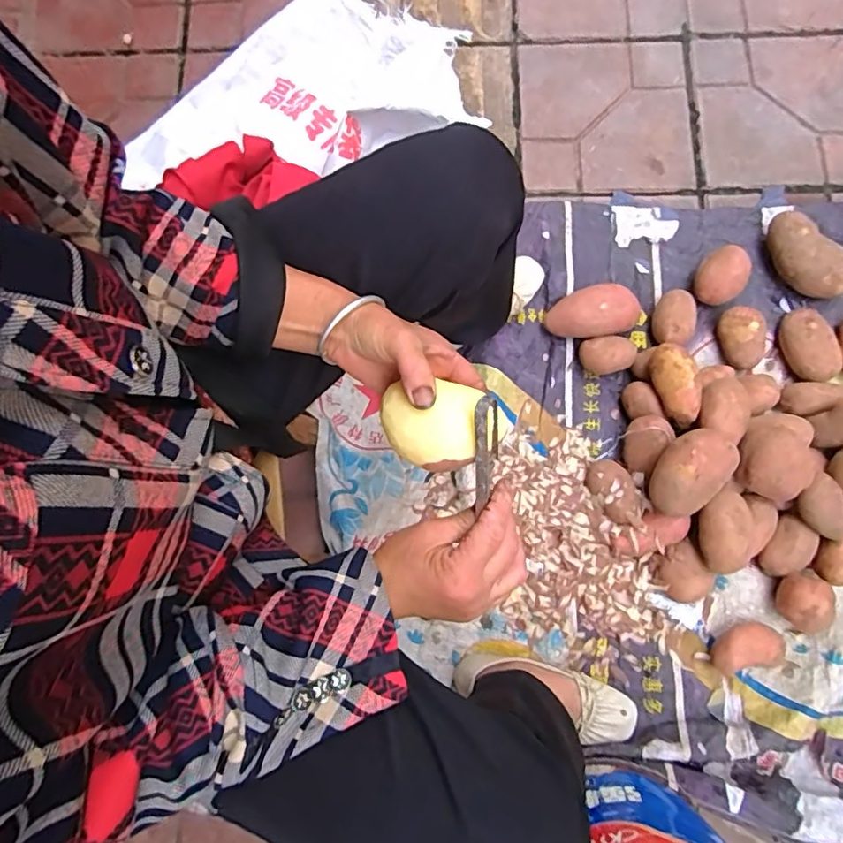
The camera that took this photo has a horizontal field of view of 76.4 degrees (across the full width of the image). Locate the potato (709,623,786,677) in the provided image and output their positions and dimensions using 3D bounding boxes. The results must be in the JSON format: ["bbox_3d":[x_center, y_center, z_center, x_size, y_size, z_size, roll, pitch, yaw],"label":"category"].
[{"bbox_3d":[0.450,0.313,0.738,0.100,0.049,0.064,-14,78,1],"label":"potato"}]

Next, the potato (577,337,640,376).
[{"bbox_3d":[0.286,-0.100,0.828,0.082,0.047,0.054,0,79,4],"label":"potato"}]

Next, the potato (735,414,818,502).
[{"bbox_3d":[0.480,0.039,0.733,0.089,0.070,0.125,19,81,8],"label":"potato"}]

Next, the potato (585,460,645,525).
[{"bbox_3d":[0.284,0.104,0.786,0.062,0.047,0.101,-28,78,-2],"label":"potato"}]

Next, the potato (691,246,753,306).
[{"bbox_3d":[0.465,-0.225,0.835,0.072,0.061,0.086,41,84,11],"label":"potato"}]

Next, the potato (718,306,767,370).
[{"bbox_3d":[0.493,-0.129,0.821,0.063,0.052,0.093,-19,78,0],"label":"potato"}]

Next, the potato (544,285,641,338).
[{"bbox_3d":[0.263,-0.167,0.836,0.138,0.057,0.080,-11,78,2],"label":"potato"}]

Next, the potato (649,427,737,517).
[{"bbox_3d":[0.362,0.068,0.716,0.078,0.057,0.118,37,83,10],"label":"potato"}]

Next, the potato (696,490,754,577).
[{"bbox_3d":[0.409,0.149,0.729,0.062,0.057,0.110,3,79,5],"label":"potato"}]

